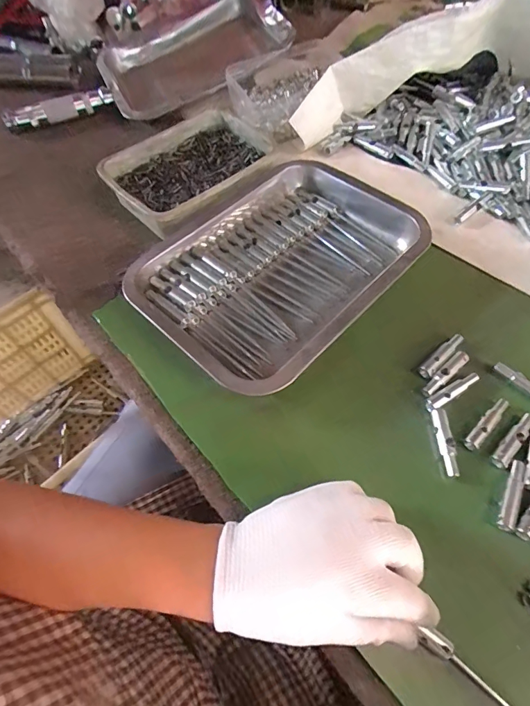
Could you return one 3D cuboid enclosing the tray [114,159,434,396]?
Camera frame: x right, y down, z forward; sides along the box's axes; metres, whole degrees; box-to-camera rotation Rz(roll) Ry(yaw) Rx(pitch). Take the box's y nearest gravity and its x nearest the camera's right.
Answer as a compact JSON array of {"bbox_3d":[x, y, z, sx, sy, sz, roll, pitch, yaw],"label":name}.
[{"bbox_3d":[0.018,-0.088,0.388,0.188,0.037,0.262,39,69,22],"label":"tray"}]

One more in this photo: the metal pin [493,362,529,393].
[{"bbox_3d":[0.211,0.025,0.331,0.052,0.006,0.008,40,70,22],"label":"metal pin"}]

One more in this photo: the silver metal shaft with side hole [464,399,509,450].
[{"bbox_3d":[0.173,0.054,0.317,0.052,0.007,0.011,-42,66,-18],"label":"silver metal shaft with side hole"}]

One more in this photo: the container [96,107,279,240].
[{"bbox_3d":[-0.081,-0.205,0.463,0.179,0.039,0.134,-35,64,-15],"label":"container"}]

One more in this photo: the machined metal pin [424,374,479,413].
[{"bbox_3d":[0.152,0.031,0.333,0.051,0.007,0.011,-28,63,-12],"label":"machined metal pin"}]

